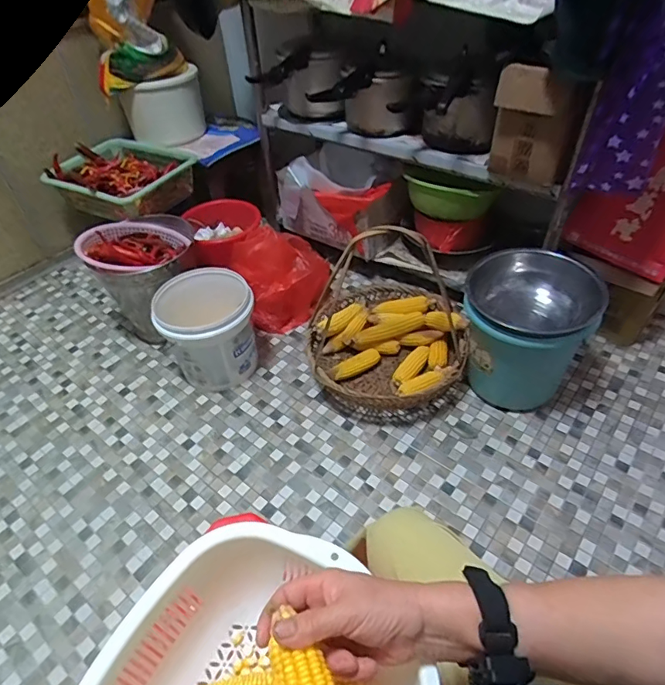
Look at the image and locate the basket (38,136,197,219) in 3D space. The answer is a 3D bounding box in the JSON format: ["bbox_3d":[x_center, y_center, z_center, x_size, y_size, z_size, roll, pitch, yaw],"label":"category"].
[{"bbox_3d":[-0.680,-0.526,1.514,0.398,0.138,0.323,17,48,21],"label":"basket"}]

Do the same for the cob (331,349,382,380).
[{"bbox_3d":[0.066,0.060,1.312,0.147,0.046,0.045,-19,46,-14],"label":"cob"}]

